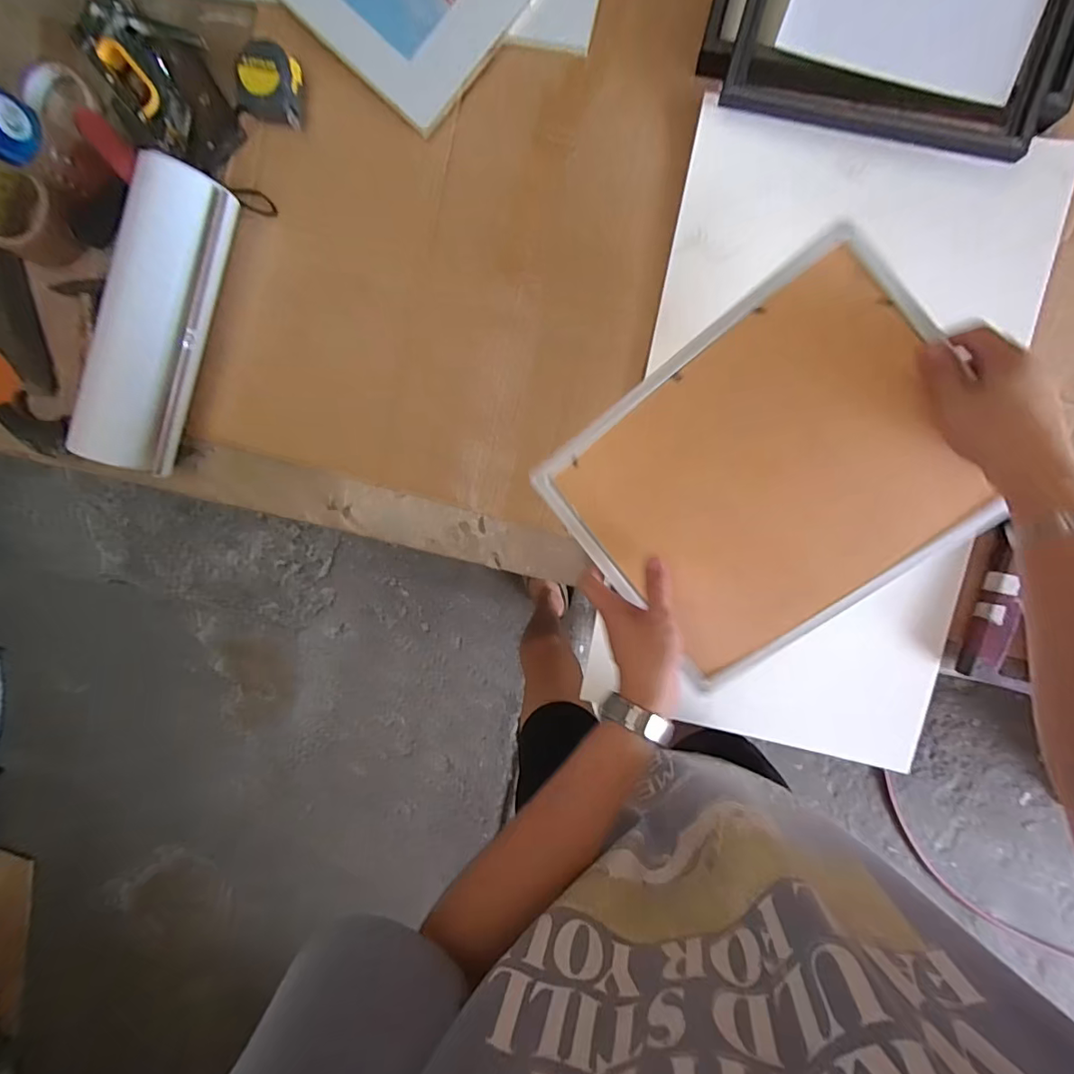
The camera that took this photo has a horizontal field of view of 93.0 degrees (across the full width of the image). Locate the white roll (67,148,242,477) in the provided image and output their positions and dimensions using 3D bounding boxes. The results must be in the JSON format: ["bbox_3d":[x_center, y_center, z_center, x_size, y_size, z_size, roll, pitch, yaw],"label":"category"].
[{"bbox_3d":[-0.403,-0.228,0.548,0.083,0.083,0.308,18,96,5],"label":"white roll"}]

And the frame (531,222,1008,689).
[{"bbox_3d":[0.200,-0.052,0.447,0.321,0.033,0.261,-39,89,18],"label":"frame"}]

